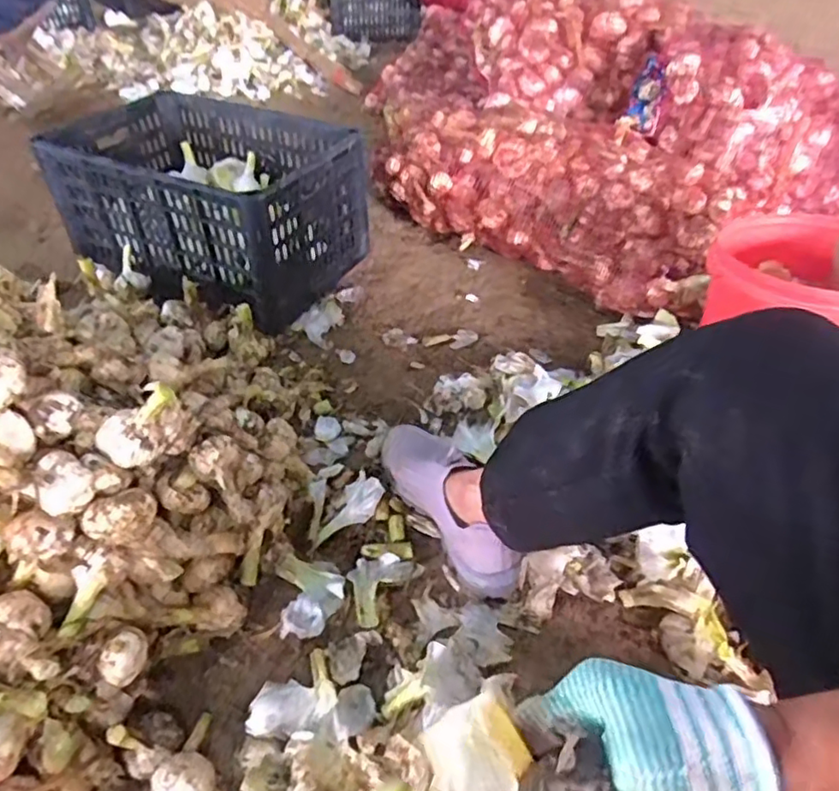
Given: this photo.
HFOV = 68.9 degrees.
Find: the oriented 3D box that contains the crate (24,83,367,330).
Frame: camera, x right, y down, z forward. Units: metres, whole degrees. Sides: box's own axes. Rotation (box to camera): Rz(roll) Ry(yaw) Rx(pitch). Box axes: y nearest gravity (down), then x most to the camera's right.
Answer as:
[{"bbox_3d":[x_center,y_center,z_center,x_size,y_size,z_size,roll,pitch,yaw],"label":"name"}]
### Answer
[{"bbox_3d":[-0.350,-0.329,1.033,0.448,0.223,0.300,21,49,16],"label":"crate"}]

